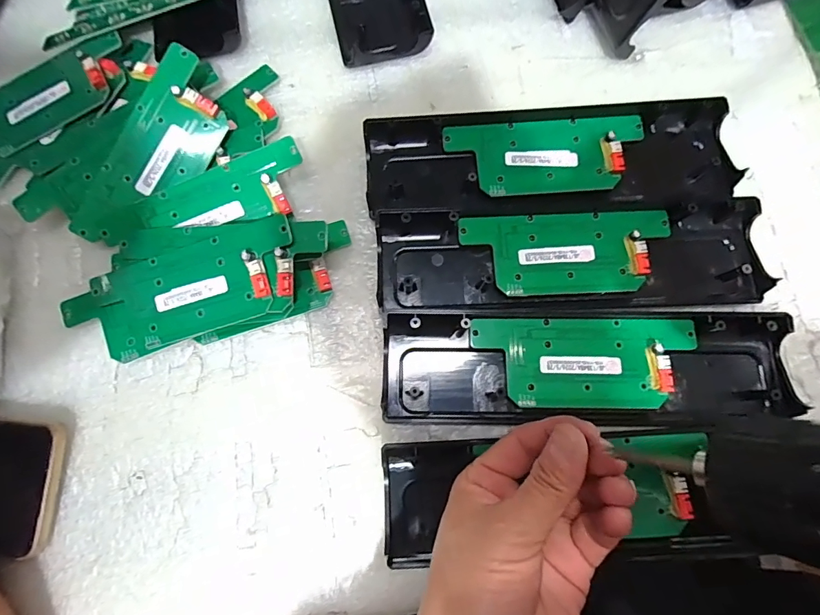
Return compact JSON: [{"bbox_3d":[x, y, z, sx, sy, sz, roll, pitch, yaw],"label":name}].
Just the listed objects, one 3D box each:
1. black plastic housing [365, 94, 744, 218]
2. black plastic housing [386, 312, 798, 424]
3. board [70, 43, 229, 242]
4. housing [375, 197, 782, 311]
[{"bbox_3d":[0.094,-0.106,0.292,0.245,0.022,0.084,-3,79,0],"label":"black plastic housing"},{"bbox_3d":[0.108,0.037,0.263,0.244,0.018,0.066,0,79,0],"label":"black plastic housing"},{"bbox_3d":[-0.166,-0.099,0.278,0.053,0.010,0.134,32,90,-5],"label":"board"},{"bbox_3d":[0.104,-0.036,0.278,0.247,0.018,0.069,-1,79,0],"label":"housing"}]

